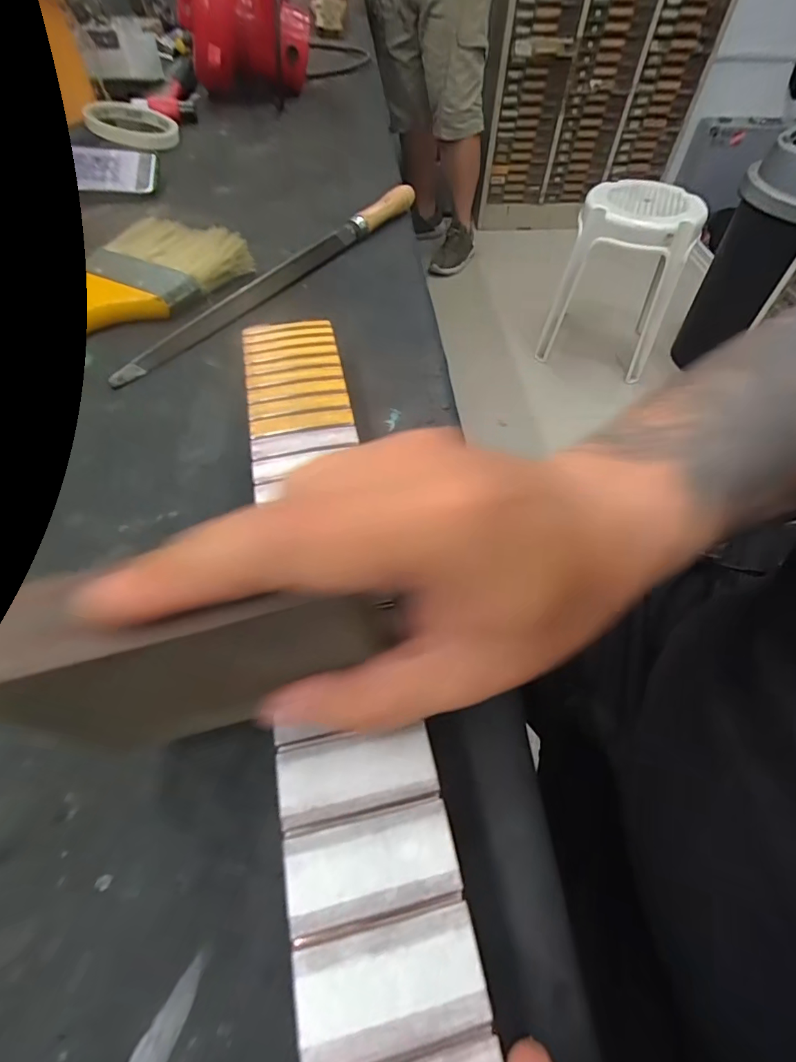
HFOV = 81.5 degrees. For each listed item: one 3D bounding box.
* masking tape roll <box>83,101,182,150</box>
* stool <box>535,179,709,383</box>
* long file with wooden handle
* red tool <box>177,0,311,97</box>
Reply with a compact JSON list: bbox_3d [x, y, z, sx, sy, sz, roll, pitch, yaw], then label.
[{"bbox_3d":[-0.341,-0.521,0.589,0.099,0.019,0.086,-24,82,-20],"label":"masking tape roll"},{"bbox_3d":[0.712,-0.789,1.482,0.348,0.473,0.302,25,59,15],"label":"stool"},{"bbox_3d":[-0.085,-0.217,0.379,0.020,0.021,0.346,29,59,18],"label":"long file with wooden handle"},{"bbox_3d":[-0.206,-0.696,0.630,0.167,0.164,0.101,-10,55,-8],"label":"red tool"}]

